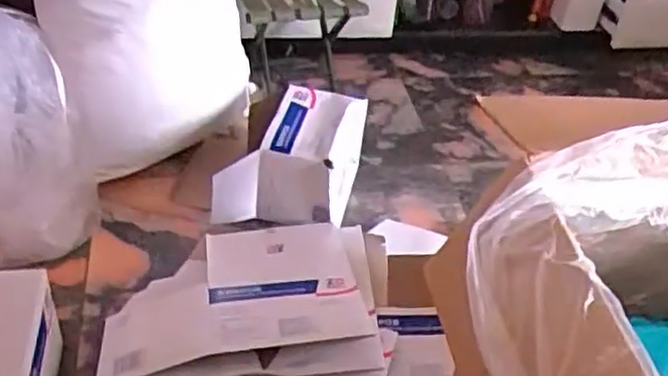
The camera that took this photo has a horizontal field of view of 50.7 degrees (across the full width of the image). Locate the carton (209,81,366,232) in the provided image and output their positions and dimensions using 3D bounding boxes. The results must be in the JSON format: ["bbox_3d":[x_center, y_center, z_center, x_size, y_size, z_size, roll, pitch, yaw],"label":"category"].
[{"bbox_3d":[-0.087,-0.071,1.472,0.264,0.197,0.272,10,39,5],"label":"carton"}]

